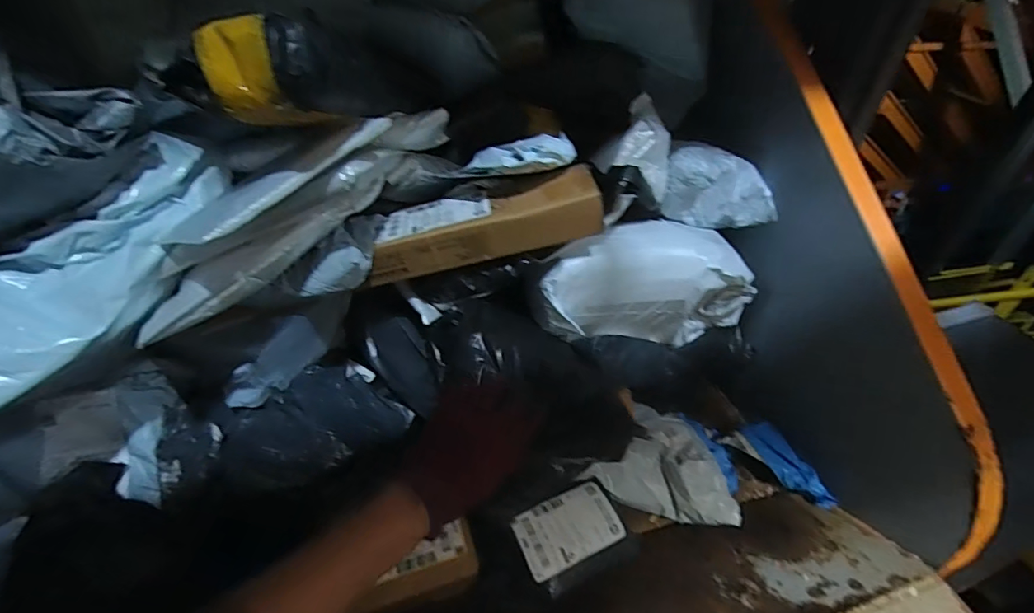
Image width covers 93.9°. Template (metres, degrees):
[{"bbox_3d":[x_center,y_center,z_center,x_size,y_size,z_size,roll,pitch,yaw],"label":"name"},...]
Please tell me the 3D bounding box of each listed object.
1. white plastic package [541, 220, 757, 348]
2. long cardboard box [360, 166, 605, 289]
[{"bbox_3d":[0.169,-0.021,0.645,0.315,0.162,0.105,-13,43,-18],"label":"white plastic package"},{"bbox_3d":[-0.039,-0.090,0.539,0.260,0.054,0.085,-14,42,0],"label":"long cardboard box"}]

